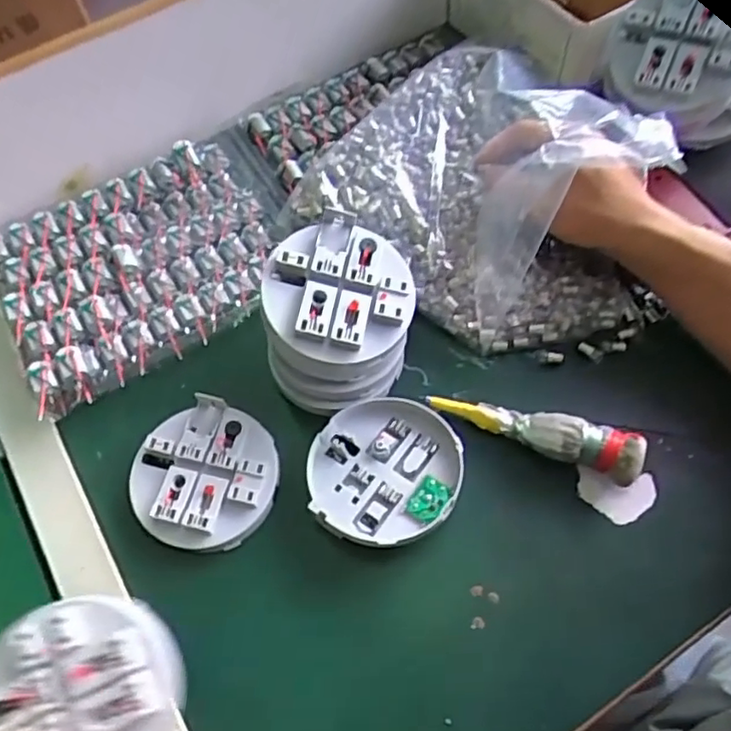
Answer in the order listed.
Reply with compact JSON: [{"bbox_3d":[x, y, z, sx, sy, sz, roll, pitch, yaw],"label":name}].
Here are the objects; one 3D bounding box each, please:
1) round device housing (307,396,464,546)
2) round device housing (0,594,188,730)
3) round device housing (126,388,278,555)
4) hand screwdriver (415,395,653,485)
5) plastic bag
[{"bbox_3d":[0.013,0.075,0.454,0.103,0.030,0.102,-2,62,3],"label":"round device housing"},{"bbox_3d":[-0.150,0.171,0.352,0.099,0.035,0.083,23,66,15],"label":"round device housing"},{"bbox_3d":[-0.114,0.080,0.464,0.102,0.025,0.102,-2,62,3],"label":"round device housing"},{"bbox_3d":[0.117,0.045,0.458,0.150,0.039,0.033,18,65,13],"label":"hand screwdriver"},{"bbox_3d":[0.109,-0.153,0.514,0.286,0.113,0.230,30,68,18],"label":"plastic bag"}]

